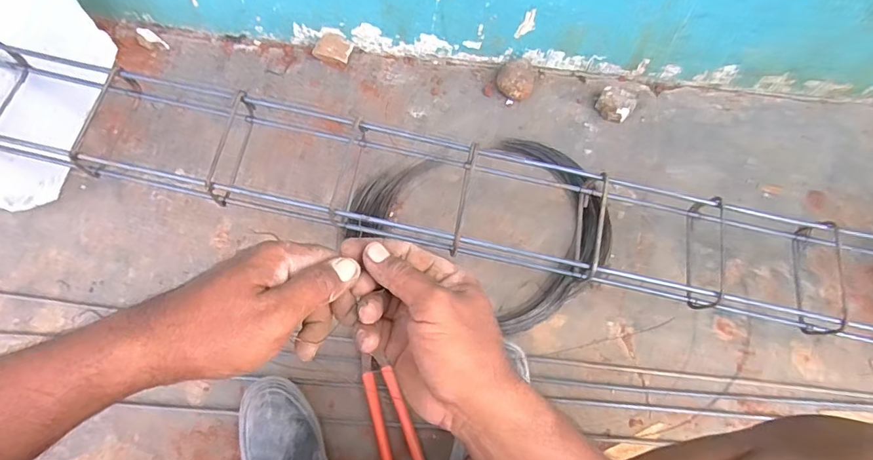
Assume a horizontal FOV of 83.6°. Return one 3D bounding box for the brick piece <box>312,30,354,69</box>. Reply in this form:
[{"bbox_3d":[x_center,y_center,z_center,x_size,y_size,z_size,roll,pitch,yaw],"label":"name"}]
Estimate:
[{"bbox_3d":[-0.195,-0.340,0.918,0.066,0.058,0.023,27,27,-5],"label":"brick piece"}]

